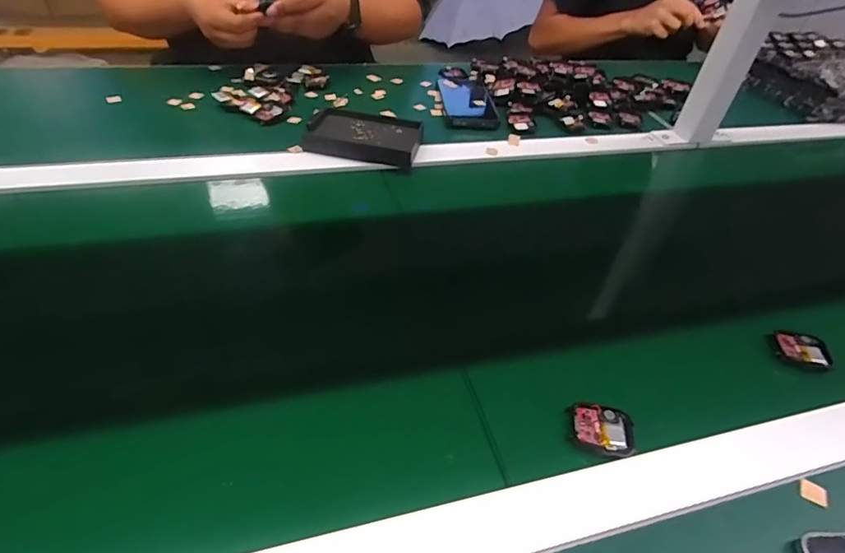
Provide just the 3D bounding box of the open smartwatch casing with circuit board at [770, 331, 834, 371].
[{"bbox_3d":[0.334,0.065,0.437,0.046,0.016,0.037,10,43,4],"label":"open smartwatch casing with circuit board"}]

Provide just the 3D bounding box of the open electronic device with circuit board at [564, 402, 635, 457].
[{"bbox_3d":[0.130,0.111,0.357,0.047,0.010,0.040,7,43,0],"label":"open electronic device with circuit board"}]

